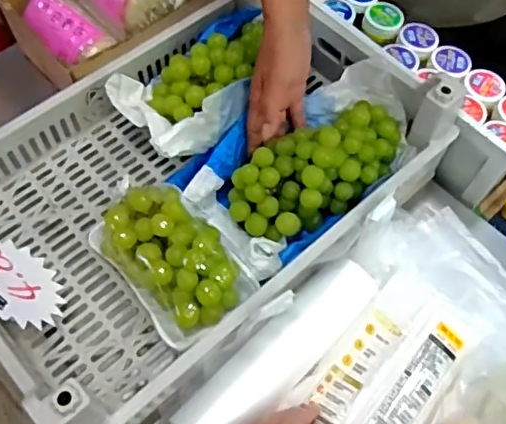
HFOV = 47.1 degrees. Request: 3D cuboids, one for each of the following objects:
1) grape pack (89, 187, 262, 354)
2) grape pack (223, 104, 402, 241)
[{"bbox_3d":[-0.087,0.055,0.649,0.117,0.079,0.179,-36,67,-19],"label":"grape pack"},{"bbox_3d":[0.079,-0.057,0.684,0.227,0.072,0.109,-31,65,-16],"label":"grape pack"}]

